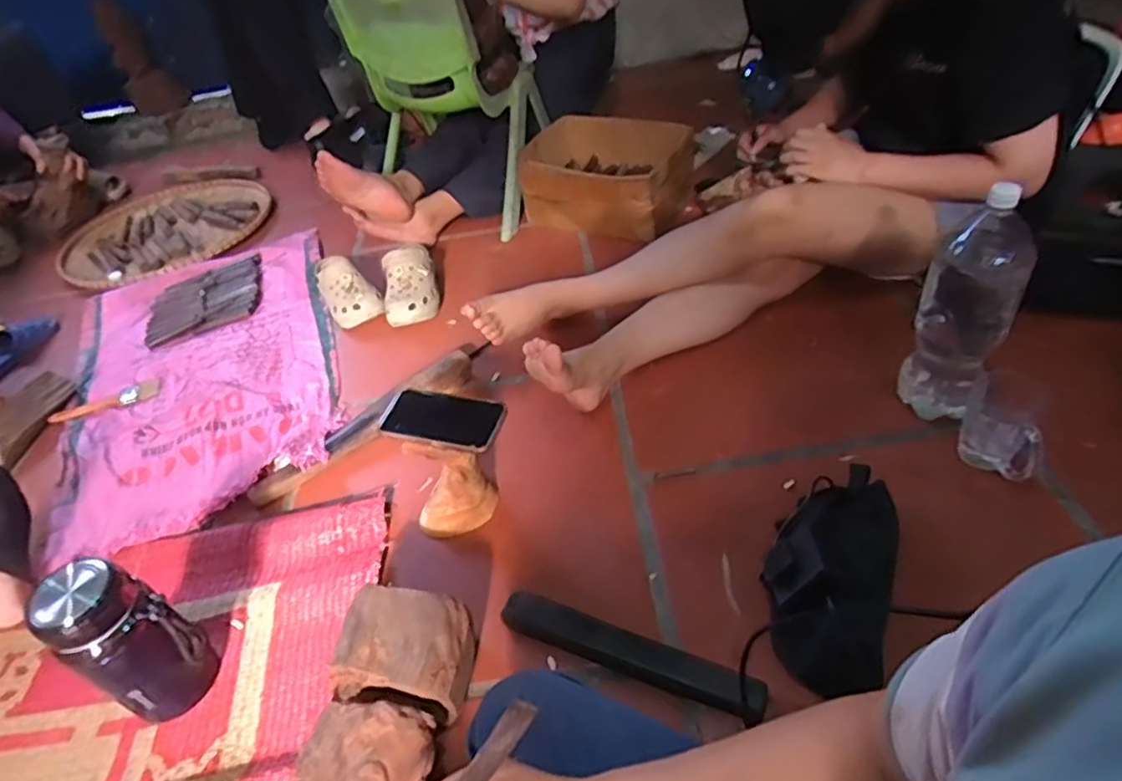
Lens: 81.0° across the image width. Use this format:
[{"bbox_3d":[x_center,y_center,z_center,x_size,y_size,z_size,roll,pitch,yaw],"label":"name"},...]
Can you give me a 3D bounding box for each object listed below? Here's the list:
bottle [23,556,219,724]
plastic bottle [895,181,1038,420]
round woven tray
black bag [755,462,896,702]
[{"bbox_3d":[-0.463,0.276,0.713,0.073,0.218,0.097,18,49,27],"label":"bottle"},{"bbox_3d":[0.512,-0.093,0.836,0.104,0.330,0.088,22,52,31],"label":"plastic bottle"},{"bbox_3d":[-0.985,-0.402,1.637,0.513,0.034,0.472,-14,42,-3],"label":"round woven tray"},{"bbox_3d":[0.301,0.191,0.746,0.126,0.124,0.282,9,46,20],"label":"black bag"}]

